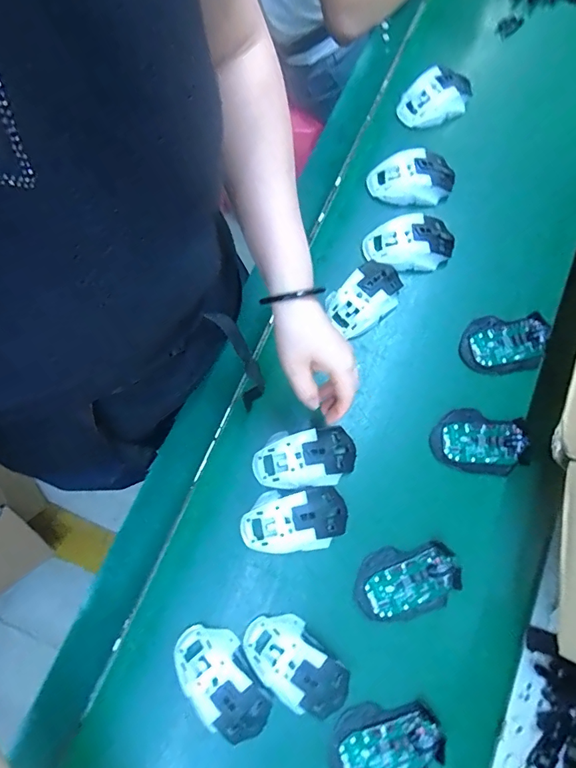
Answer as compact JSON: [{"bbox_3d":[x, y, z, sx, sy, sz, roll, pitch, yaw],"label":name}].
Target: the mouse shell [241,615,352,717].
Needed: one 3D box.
[{"bbox_3d":[0.007,0.287,0.465,0.112,0.032,0.064,43,78,9],"label":"mouse shell"}]

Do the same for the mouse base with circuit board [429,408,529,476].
[{"bbox_3d":[0.224,0.066,0.533,0.104,0.021,0.073,5,75,0],"label":"mouse base with circuit board"}]

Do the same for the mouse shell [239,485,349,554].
[{"bbox_3d":[0.007,0.150,0.500,0.117,0.036,0.064,-6,76,-3],"label":"mouse shell"}]

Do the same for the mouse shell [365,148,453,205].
[{"bbox_3d":[0.167,-0.276,0.613,0.110,0.033,0.062,-5,76,-3],"label":"mouse shell"}]

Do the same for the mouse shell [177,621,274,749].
[{"bbox_3d":[-0.067,0.301,0.458,0.061,0.038,0.113,-34,79,-10],"label":"mouse shell"}]

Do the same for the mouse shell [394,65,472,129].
[{"bbox_3d":[0.214,-0.408,0.647,0.109,0.039,0.076,-30,78,-9],"label":"mouse shell"}]

